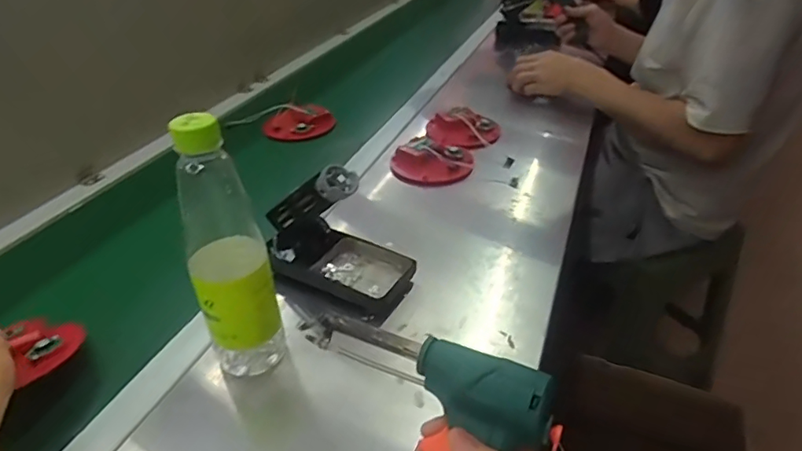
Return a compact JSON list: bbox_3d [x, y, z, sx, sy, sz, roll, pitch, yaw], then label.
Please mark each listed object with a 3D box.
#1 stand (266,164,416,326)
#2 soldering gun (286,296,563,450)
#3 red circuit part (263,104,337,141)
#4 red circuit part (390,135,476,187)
[{"bbox_3d":[-0.068,0.015,0.555,0.162,0.143,0.080,17,38,24],"label":"stand"},{"bbox_3d":[-0.015,0.148,0.348,0.200,0.029,0.166,15,79,28],"label":"soldering gun"},{"bbox_3d":[-0.178,-0.179,0.921,0.112,0.016,0.102,-4,42,4],"label":"red circuit part"},{"bbox_3d":[0.047,-0.099,0.785,0.122,0.030,0.104,2,34,3],"label":"red circuit part"}]

